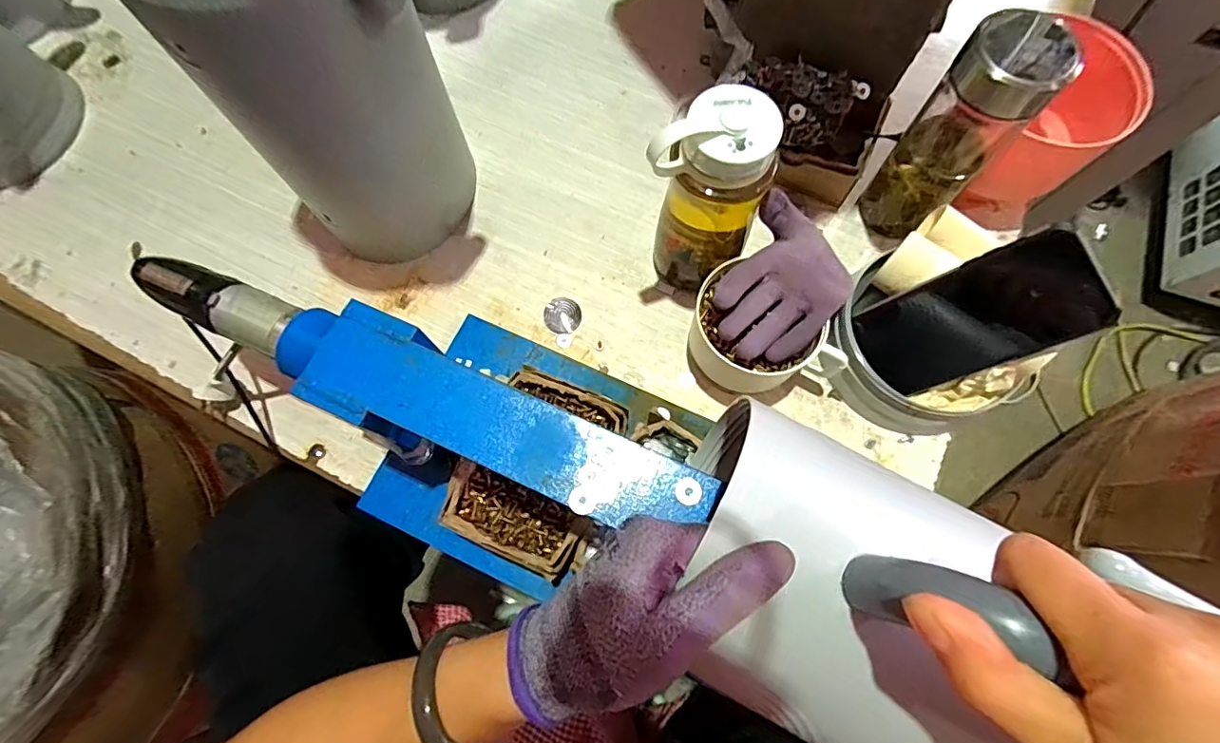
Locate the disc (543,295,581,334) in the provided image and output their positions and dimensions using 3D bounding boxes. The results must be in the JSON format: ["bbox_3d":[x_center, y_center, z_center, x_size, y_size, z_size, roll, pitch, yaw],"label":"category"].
[{"bbox_3d":[-0.047,-0.056,0.519,0.036,0.006,0.036,0,74,1],"label":"disc"}]

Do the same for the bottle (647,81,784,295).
[{"bbox_3d":[0.081,-0.137,0.445,0.079,0.190,0.082,31,77,9],"label":"bottle"}]

